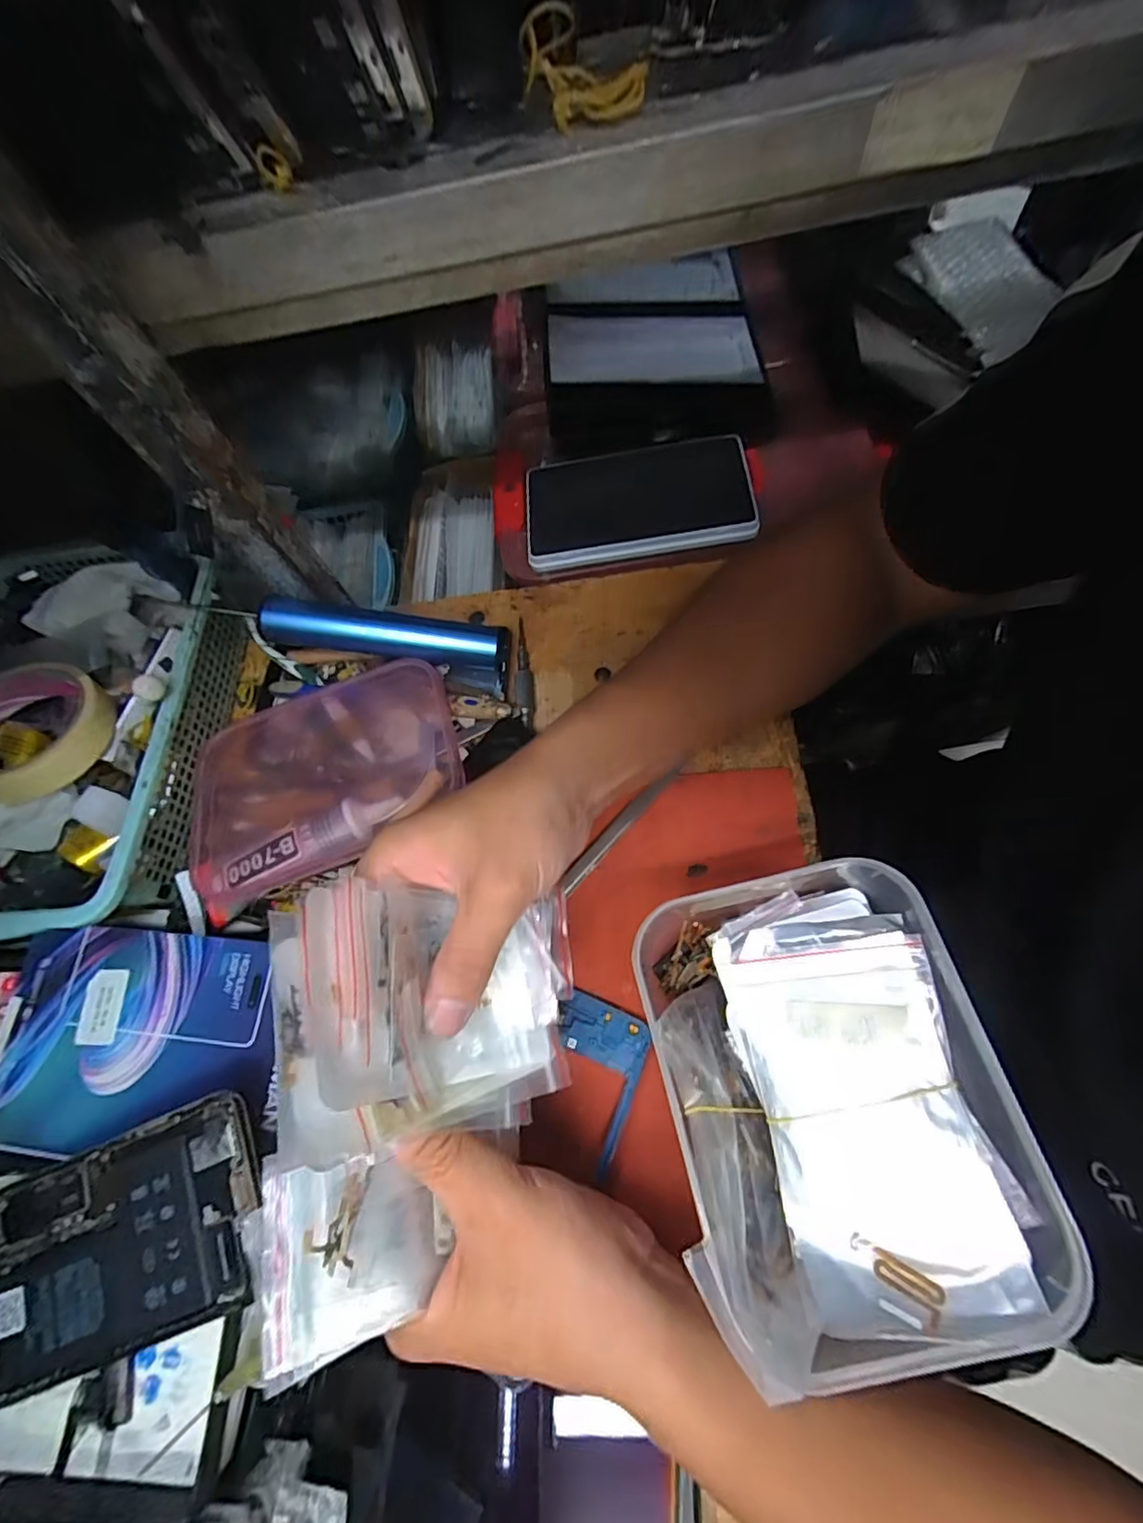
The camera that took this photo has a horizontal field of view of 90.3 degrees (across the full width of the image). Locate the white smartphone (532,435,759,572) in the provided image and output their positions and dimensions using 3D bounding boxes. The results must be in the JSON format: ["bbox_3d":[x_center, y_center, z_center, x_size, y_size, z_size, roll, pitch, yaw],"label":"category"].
[{"bbox_3d":[0.054,-0.214,0.471,0.181,0.020,0.102,-4,69,8],"label":"white smartphone"}]

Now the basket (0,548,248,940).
[{"bbox_3d":[-0.329,-0.020,0.378,0.184,0.071,0.265,-3,68,7],"label":"basket"}]

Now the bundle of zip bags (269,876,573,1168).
[{"bbox_3d":[-0.051,0.100,0.227,0.125,0.023,0.094,18,59,-41],"label":"bundle of zip bags"}]

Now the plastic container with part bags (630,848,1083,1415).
[{"bbox_3d":[0.109,0.141,0.260,0.134,0.073,0.174,-13,67,2],"label":"plastic container with part bags"}]

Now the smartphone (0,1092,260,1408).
[{"bbox_3d":[-0.194,0.201,0.233,0.151,0.004,0.075,-28,70,3],"label":"smartphone"}]

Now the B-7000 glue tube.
[{"bbox_3d":[-0.166,0.059,0.340,0.137,0.030,0.040,-22,67,-1],"label":"B-7000 glue tube"}]

